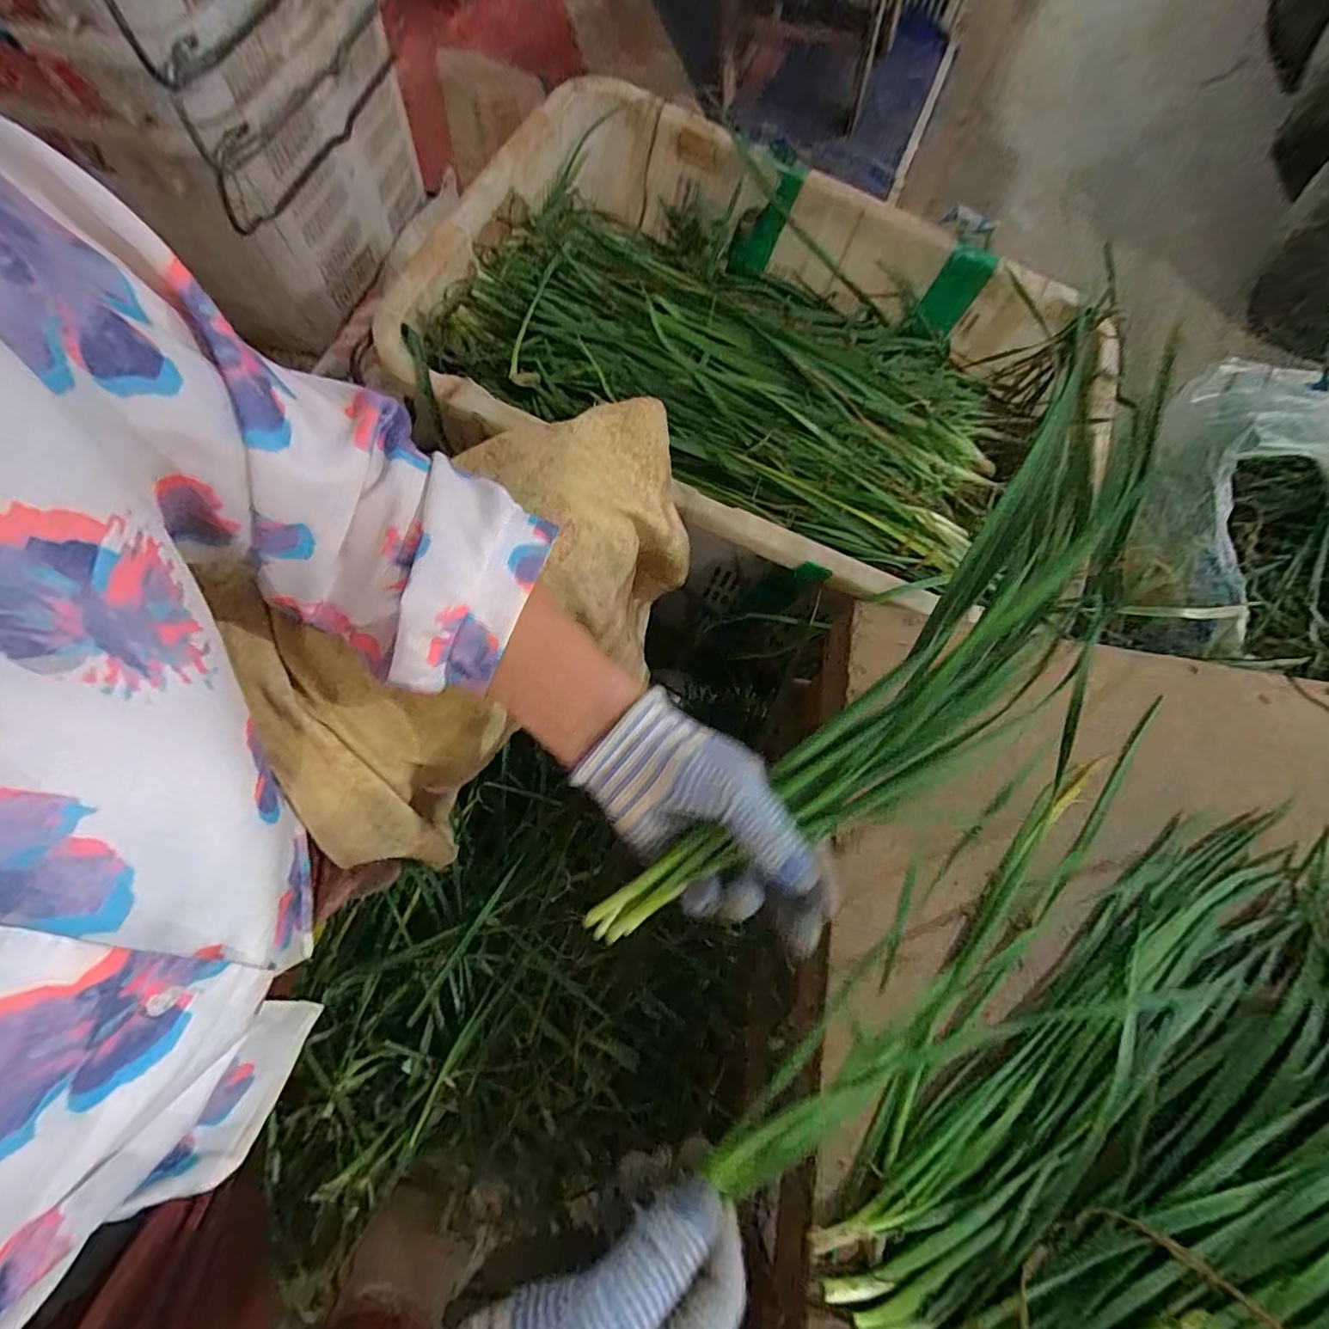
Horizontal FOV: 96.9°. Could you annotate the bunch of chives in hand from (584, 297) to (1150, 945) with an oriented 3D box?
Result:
[{"bbox_3d":[0.115,0.019,0.302,0.102,0.062,0.365,44,91,14],"label":"bunch of chives in hand"}]

